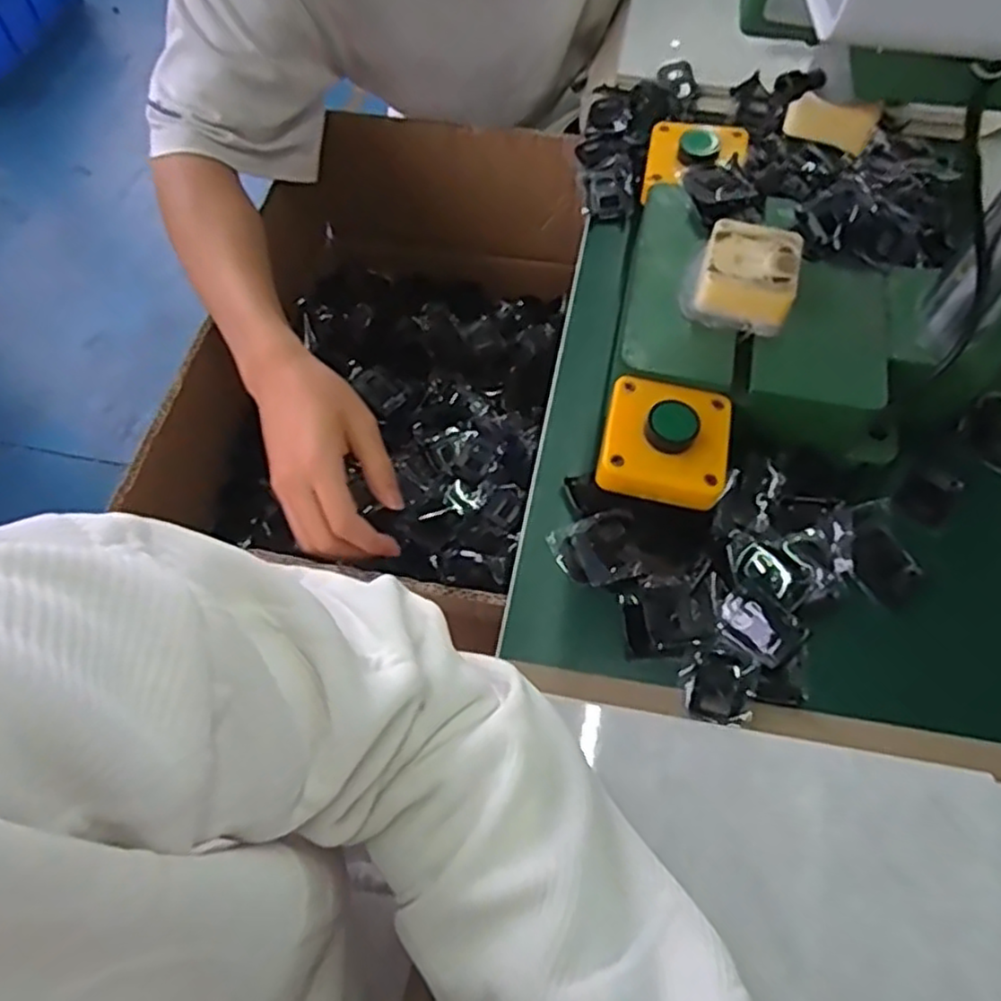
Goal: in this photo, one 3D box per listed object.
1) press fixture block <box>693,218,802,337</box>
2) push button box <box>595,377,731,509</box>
[{"bbox_3d":[0.149,-0.135,0.428,0.053,0.023,0.061,15,64,8],"label":"press fixture block"},{"bbox_3d":[0.093,-0.030,0.411,0.069,0.051,0.070,10,64,6],"label":"push button box"}]

